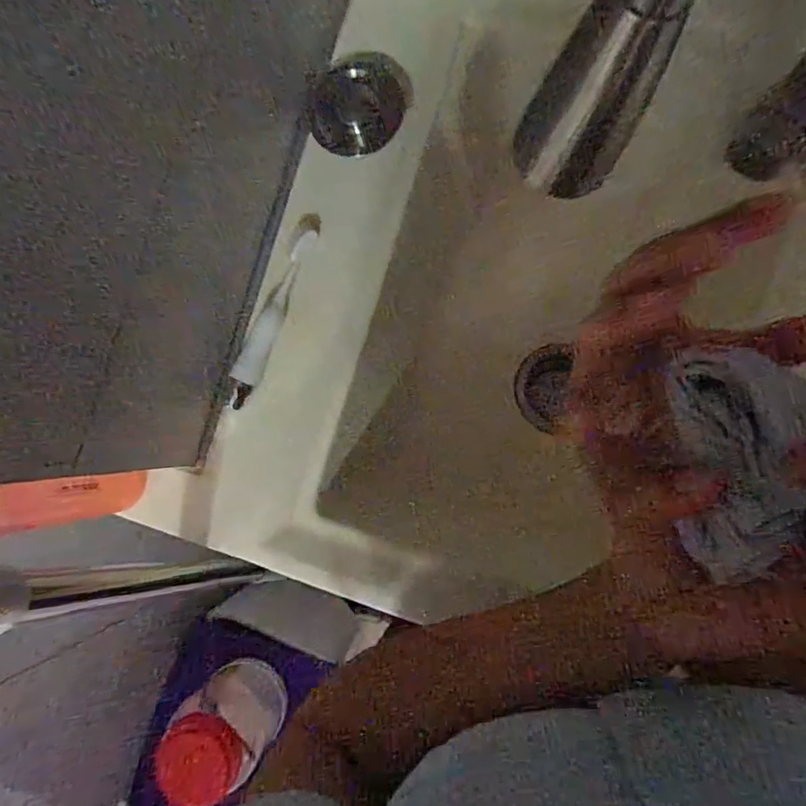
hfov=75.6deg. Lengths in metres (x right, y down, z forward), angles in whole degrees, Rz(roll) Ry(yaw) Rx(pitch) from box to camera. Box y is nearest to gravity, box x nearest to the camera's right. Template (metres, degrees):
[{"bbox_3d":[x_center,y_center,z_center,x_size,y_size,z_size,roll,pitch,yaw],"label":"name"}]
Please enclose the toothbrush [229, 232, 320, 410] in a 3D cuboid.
[{"bbox_3d":[-0.114,-0.073,0.449,0.020,0.019,0.162,22,89,8],"label":"toothbrush"}]

